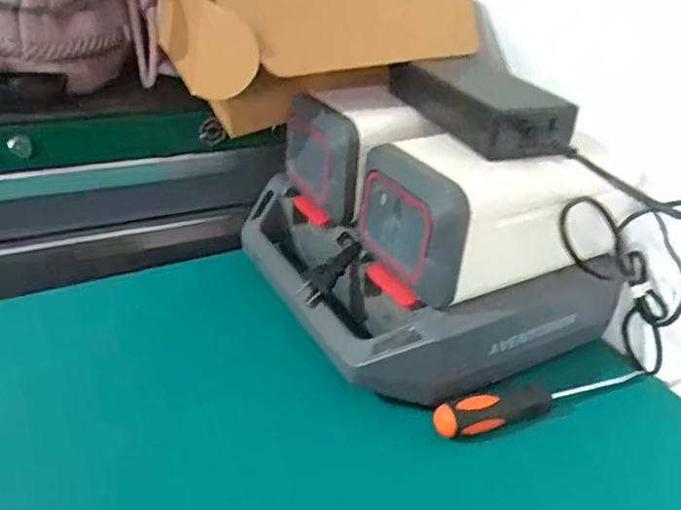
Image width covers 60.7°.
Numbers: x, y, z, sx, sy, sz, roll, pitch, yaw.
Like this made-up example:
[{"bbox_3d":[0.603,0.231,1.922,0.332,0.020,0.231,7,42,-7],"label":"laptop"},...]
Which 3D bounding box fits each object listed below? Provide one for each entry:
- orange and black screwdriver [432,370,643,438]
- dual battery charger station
[{"bbox_3d":[0.152,0.104,0.426,0.178,0.022,0.023,-6,33,-18],"label":"orange and black screwdriver"},{"bbox_3d":[0.067,-0.037,0.493,0.234,0.179,0.263,-13,35,-28],"label":"dual battery charger station"}]

